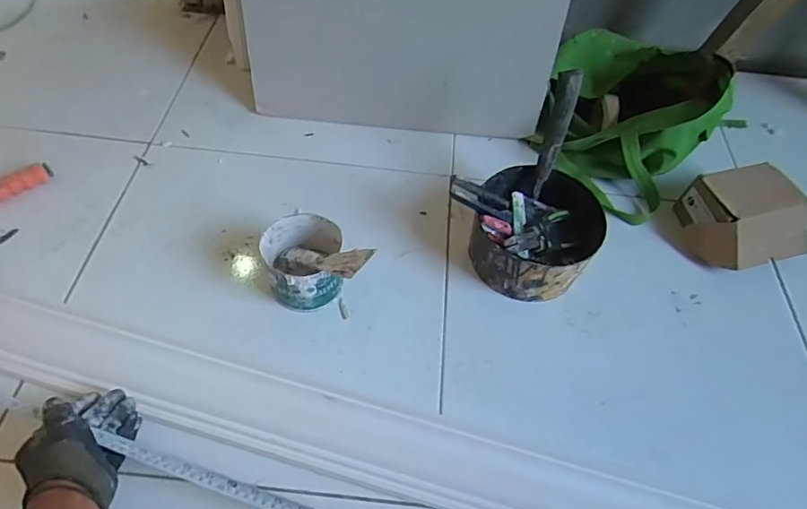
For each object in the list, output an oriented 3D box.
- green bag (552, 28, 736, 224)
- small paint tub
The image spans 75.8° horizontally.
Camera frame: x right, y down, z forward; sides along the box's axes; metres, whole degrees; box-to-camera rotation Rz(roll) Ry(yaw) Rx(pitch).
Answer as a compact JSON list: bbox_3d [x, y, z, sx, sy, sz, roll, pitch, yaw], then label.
[{"bbox_3d":[0.348,-0.235,0.826,0.214,0.191,0.278,-34,64,-25],"label":"green bag"},{"bbox_3d":[-0.131,0.011,0.682,0.100,0.084,0.104,-7,56,-10],"label":"small paint tub"}]

